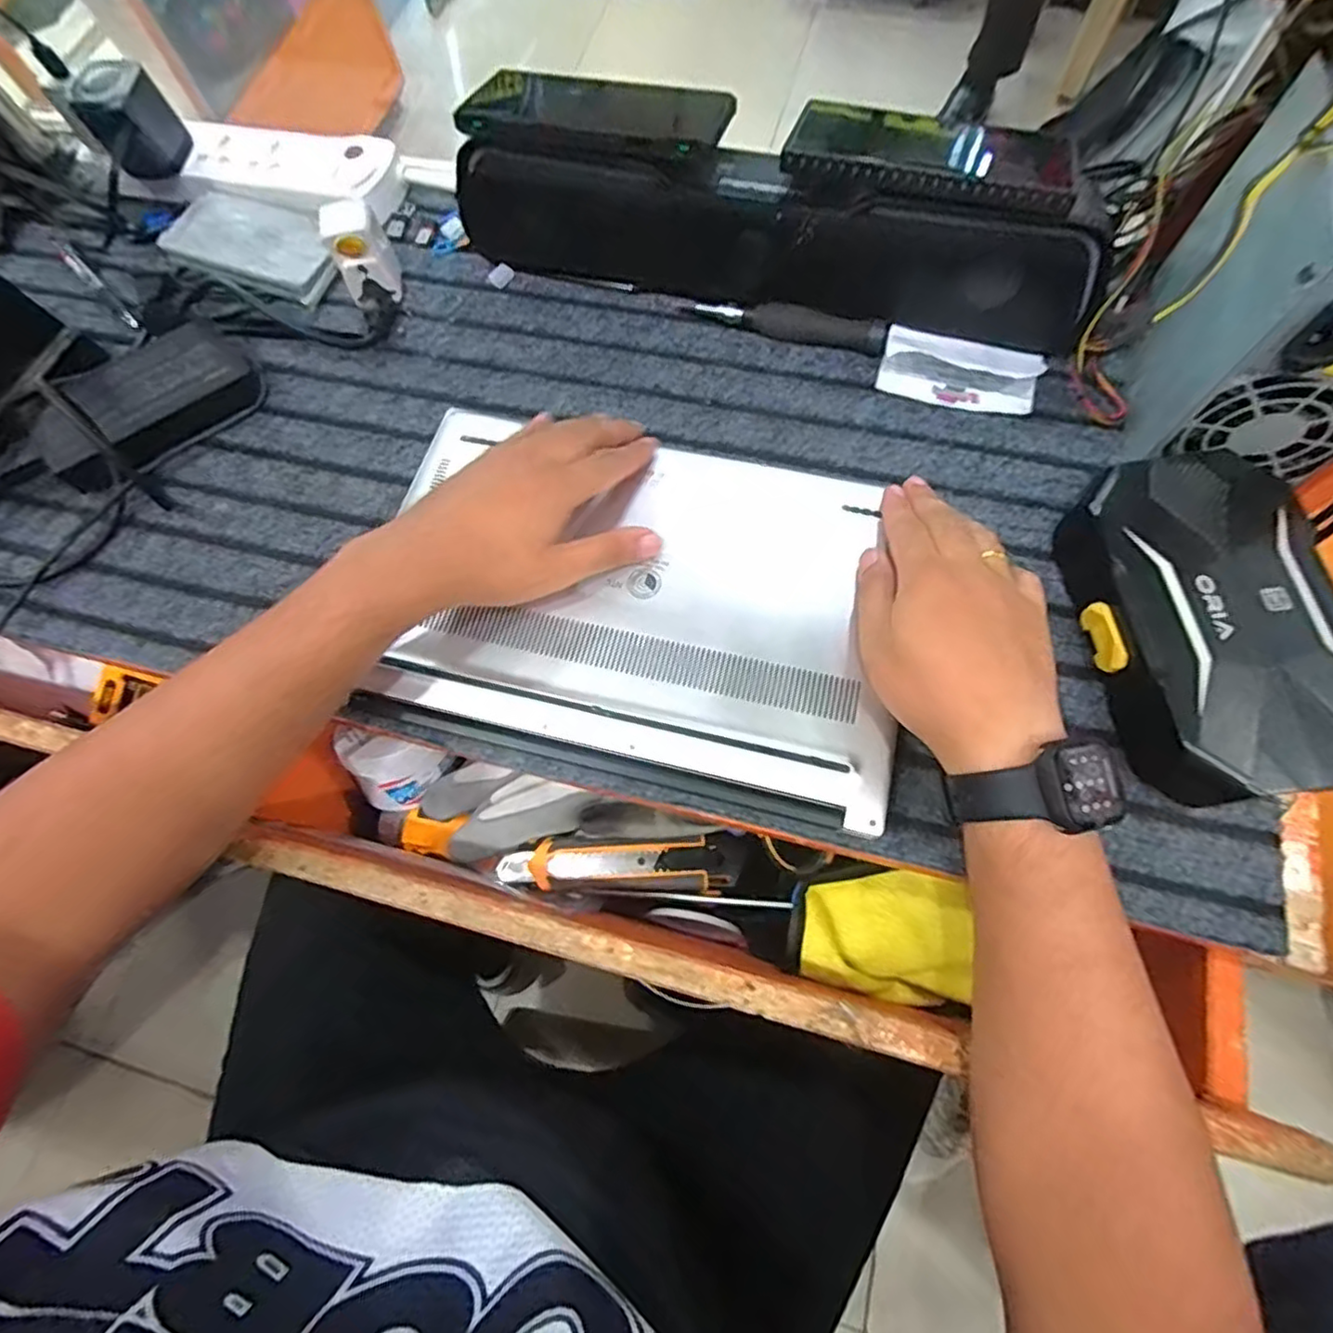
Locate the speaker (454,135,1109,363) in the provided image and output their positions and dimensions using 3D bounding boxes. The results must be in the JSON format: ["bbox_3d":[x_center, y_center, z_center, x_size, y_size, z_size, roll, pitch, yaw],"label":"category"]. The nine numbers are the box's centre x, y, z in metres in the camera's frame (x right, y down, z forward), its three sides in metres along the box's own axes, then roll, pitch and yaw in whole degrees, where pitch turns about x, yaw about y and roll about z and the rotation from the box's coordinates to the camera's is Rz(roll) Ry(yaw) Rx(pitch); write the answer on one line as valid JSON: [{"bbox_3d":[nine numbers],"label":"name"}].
[{"bbox_3d":[0.062,-0.282,0.432,0.419,0.092,0.050,18,71,9],"label":"speaker"}]

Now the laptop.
[{"bbox_3d":[-0.017,-0.044,0.384,0.303,0.013,0.200,12,70,7],"label":"laptop"}]

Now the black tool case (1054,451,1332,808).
[{"bbox_3d":[0.287,-0.023,0.346,0.118,0.050,0.186,1,69,3],"label":"black tool case"}]

